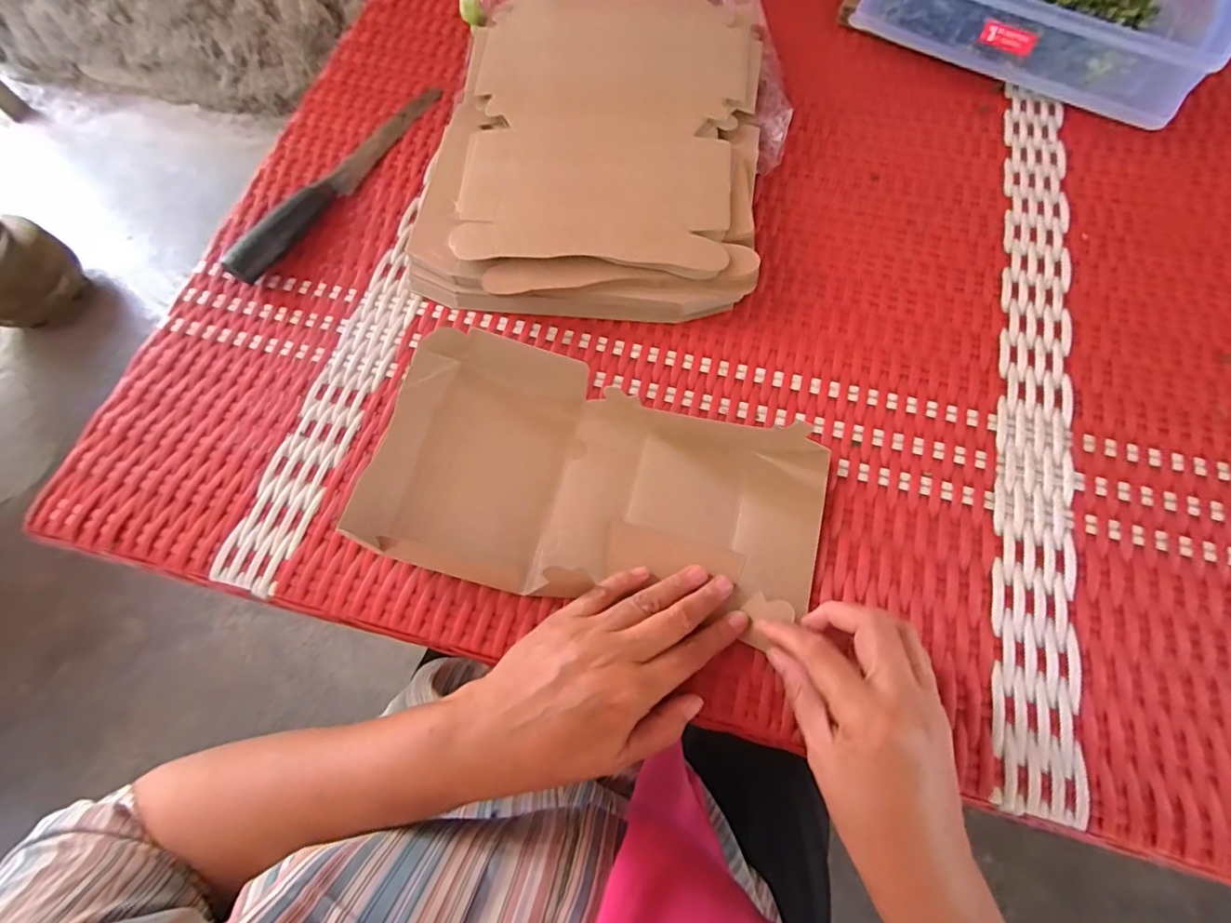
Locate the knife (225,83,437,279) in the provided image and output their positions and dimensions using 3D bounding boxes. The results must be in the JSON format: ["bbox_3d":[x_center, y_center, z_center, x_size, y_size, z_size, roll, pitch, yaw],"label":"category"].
[{"bbox_3d":[-0.226,-0.240,0.440,0.030,0.021,0.241,27,72,11],"label":"knife"}]

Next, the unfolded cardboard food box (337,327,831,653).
[{"bbox_3d":[-0.008,0.013,0.337,0.272,0.041,0.153,14,70,7],"label":"unfolded cardboard food box"}]

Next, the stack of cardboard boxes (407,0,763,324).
[{"bbox_3d":[-0.015,-0.268,0.437,0.250,0.041,0.327,5,69,3],"label":"stack of cardboard boxes"}]

